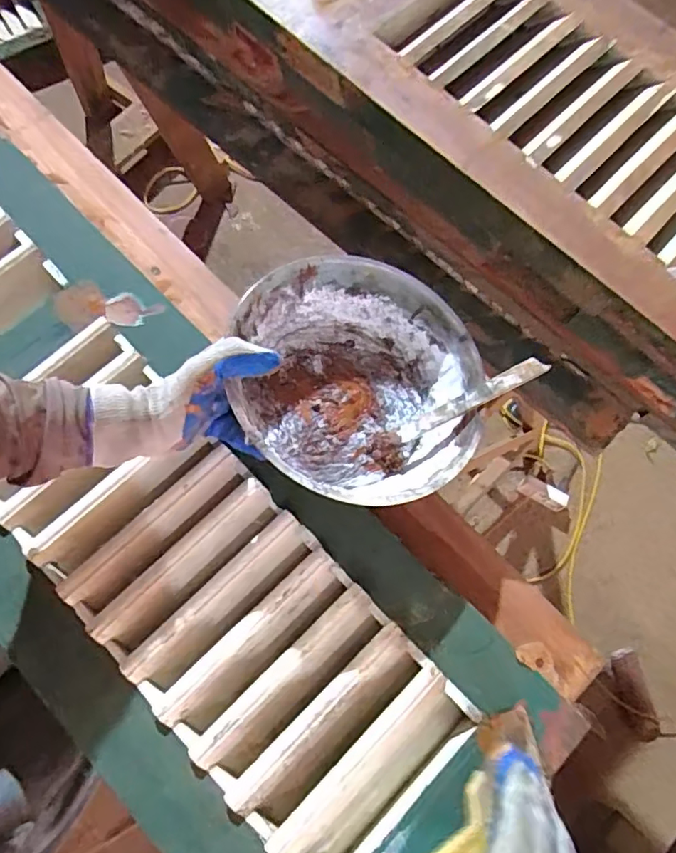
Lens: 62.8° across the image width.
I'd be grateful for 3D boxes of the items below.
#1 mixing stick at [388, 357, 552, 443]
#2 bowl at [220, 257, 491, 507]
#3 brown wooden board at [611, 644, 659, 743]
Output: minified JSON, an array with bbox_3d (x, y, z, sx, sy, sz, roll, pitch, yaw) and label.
[{"bbox_3d":[0.107,-0.021,0.456,0.129,0.004,0.015,-27,75,14],"label":"mixing stick"},{"bbox_3d":[0.011,-0.032,0.466,0.209,0.085,0.209,5,68,-13],"label":"bowl"},{"bbox_3d":[0.628,0.572,1.181,0.067,0.044,0.181,-8,75,-6],"label":"brown wooden board"}]

